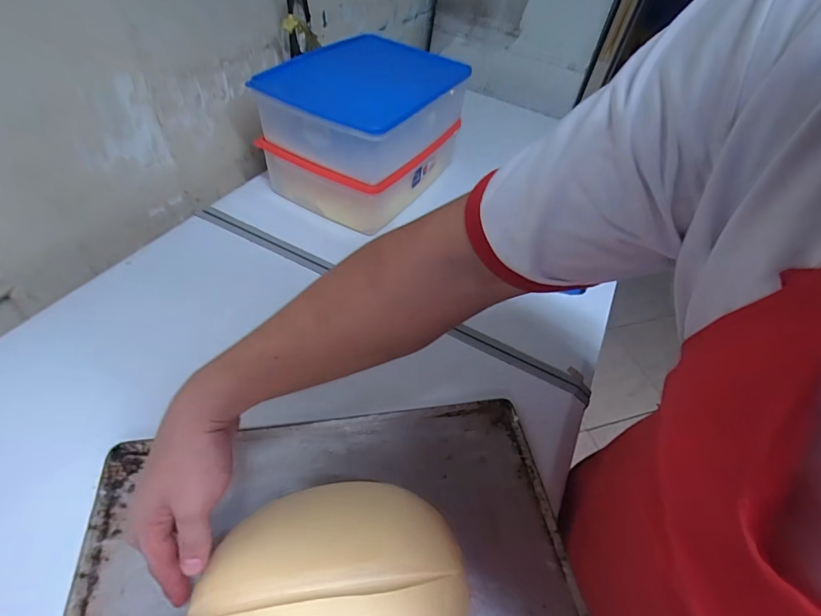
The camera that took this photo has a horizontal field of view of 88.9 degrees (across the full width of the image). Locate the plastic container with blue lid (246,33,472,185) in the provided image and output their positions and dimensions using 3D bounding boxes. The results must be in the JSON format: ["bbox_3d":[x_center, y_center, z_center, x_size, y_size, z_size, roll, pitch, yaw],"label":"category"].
[{"bbox_3d":[-0.074,-0.353,0.717,0.255,0.105,0.318,26,50,16],"label":"plastic container with blue lid"}]

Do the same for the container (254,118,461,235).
[{"bbox_3d":[-0.090,-0.274,0.784,0.238,0.106,0.275,27,51,17],"label":"container"}]

